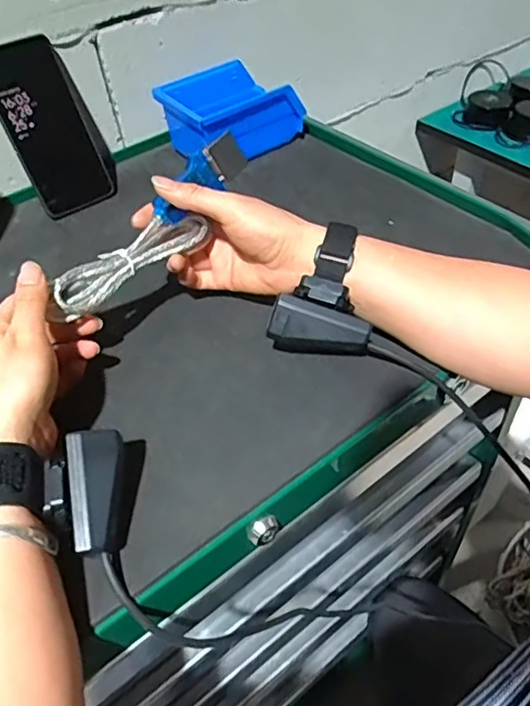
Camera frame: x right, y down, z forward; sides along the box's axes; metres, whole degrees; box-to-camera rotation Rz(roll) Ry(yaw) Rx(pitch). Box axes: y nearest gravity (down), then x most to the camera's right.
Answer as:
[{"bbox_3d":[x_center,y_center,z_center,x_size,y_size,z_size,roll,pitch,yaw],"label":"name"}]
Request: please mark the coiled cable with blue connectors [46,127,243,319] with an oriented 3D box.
[{"bbox_3d":[-0.079,-0.094,0.422,0.031,0.037,0.188,32,71,31],"label":"coiled cable with blue connectors"}]

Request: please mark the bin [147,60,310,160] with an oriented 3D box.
[{"bbox_3d":[-0.040,-0.274,0.645,0.138,0.074,0.111,-28,49,-19],"label":"bin"}]

